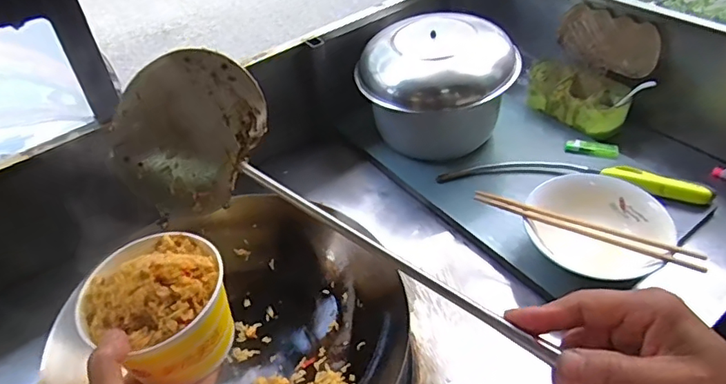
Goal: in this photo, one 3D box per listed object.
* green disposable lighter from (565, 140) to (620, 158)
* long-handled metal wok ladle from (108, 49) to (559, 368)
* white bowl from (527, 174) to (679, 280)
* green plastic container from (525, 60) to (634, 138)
[{"bbox_3d":[0.366,-0.070,0.828,0.083,0.016,0.022,15,44,40],"label":"green disposable lighter"},{"bbox_3d":[0.011,0.044,0.336,0.466,0.092,0.094,32,54,22],"label":"long-handled metal wok ladle"},{"bbox_3d":[0.305,0.050,0.692,0.169,0.051,0.183,-3,43,3],"label":"white bowl"},{"bbox_3d":[0.366,-0.158,0.890,0.084,0.072,0.182,-36,51,-29],"label":"green plastic container"}]

